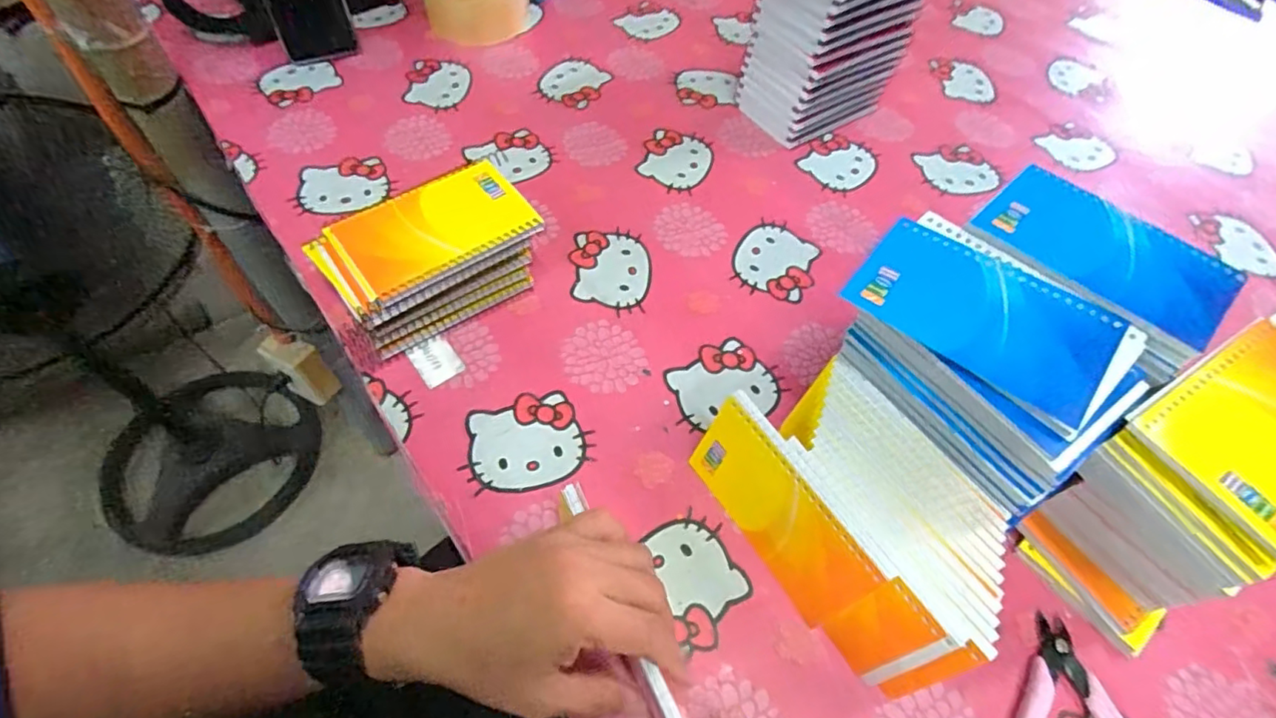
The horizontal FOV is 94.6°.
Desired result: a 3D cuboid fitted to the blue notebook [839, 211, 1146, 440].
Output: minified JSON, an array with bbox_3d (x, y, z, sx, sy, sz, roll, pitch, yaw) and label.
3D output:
[{"bbox_3d":[0.194,-0.026,0.325,0.136,0.014,0.085,38,62,19],"label":"blue notebook"}]

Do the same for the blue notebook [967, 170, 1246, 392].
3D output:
[{"bbox_3d":[0.270,-0.059,0.345,0.084,0.017,0.130,-34,66,-24],"label":"blue notebook"}]

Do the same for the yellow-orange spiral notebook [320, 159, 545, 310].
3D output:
[{"bbox_3d":[-0.151,-0.097,0.437,0.131,0.016,0.085,-32,65,-23],"label":"yellow-orange spiral notebook"}]

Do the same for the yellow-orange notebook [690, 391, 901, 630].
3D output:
[{"bbox_3d":[0.085,0.093,0.362,0.008,0.080,0.128,-18,59,-35],"label":"yellow-orange notebook"}]

